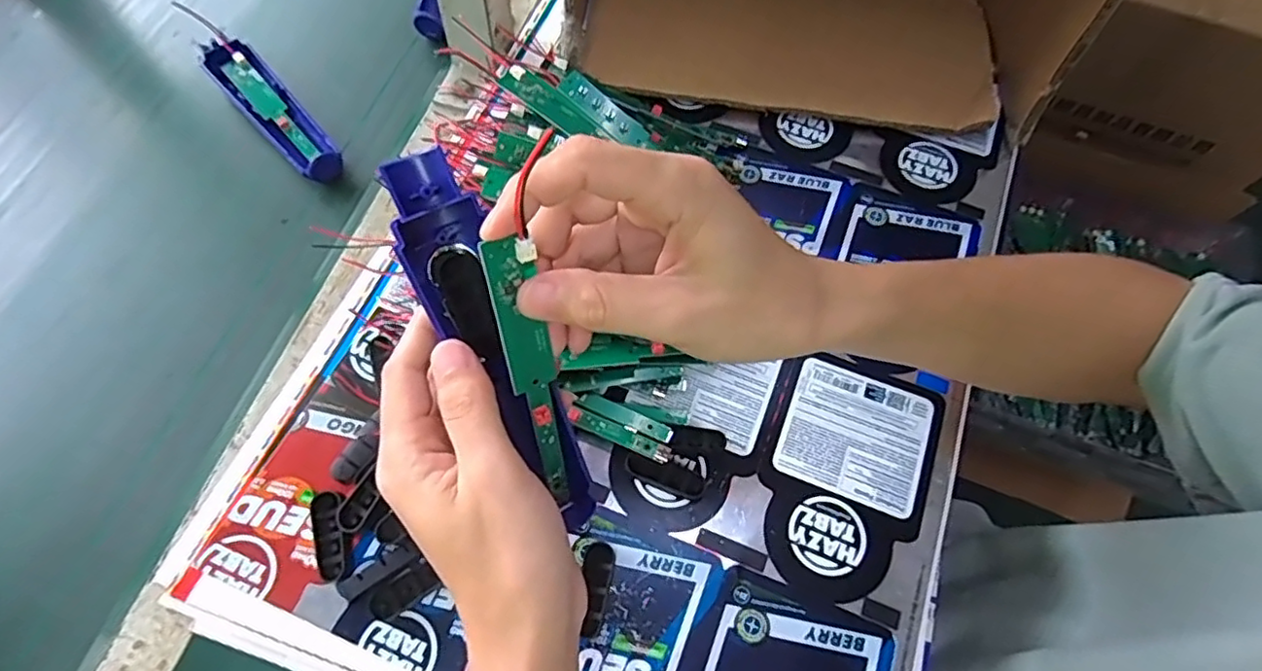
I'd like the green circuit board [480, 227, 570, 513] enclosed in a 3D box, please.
[{"bbox_3d":[-0.039,0.021,0.262,0.018,0.135,0.009,-11,35,-5],"label":"green circuit board"}]

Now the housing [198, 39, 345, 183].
[{"bbox_3d":[-0.273,-0.170,0.483,0.038,0.026,0.149,-40,70,-16],"label":"housing"}]

